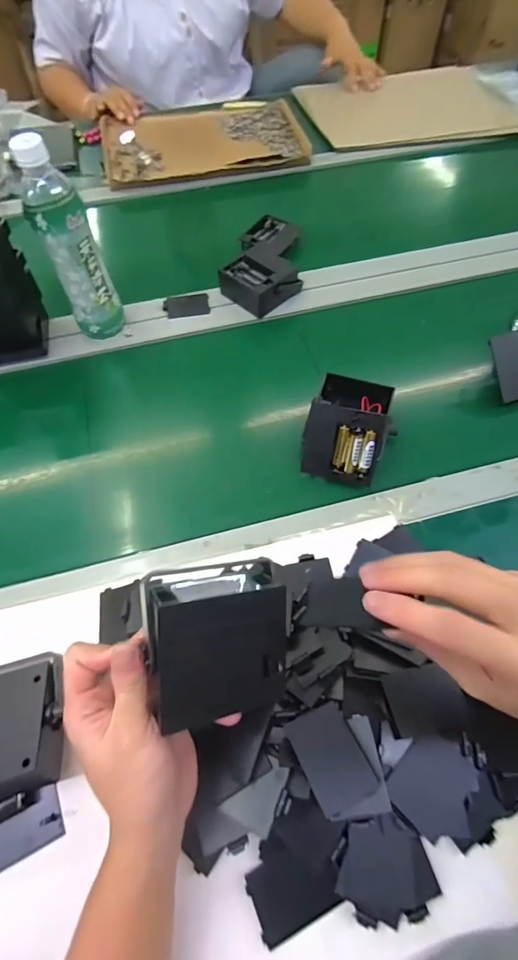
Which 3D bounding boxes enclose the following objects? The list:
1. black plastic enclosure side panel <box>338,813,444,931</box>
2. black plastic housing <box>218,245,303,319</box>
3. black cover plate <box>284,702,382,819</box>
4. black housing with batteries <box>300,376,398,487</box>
[{"bbox_3d":[0.089,0.273,0.291,0.066,0.012,0.058,-8,62,-3],"label":"black plastic enclosure side panel"},{"bbox_3d":[0.001,-0.288,0.597,0.091,0.042,0.084,39,69,19],"label":"black plastic housing"},{"bbox_3d":[0.055,0.202,0.305,0.051,0.006,0.060,-13,53,-27],"label":"black cover plate"},{"bbox_3d":[0.102,-0.067,0.461,0.088,0.065,0.123,17,64,10],"label":"black housing with batteries"}]

